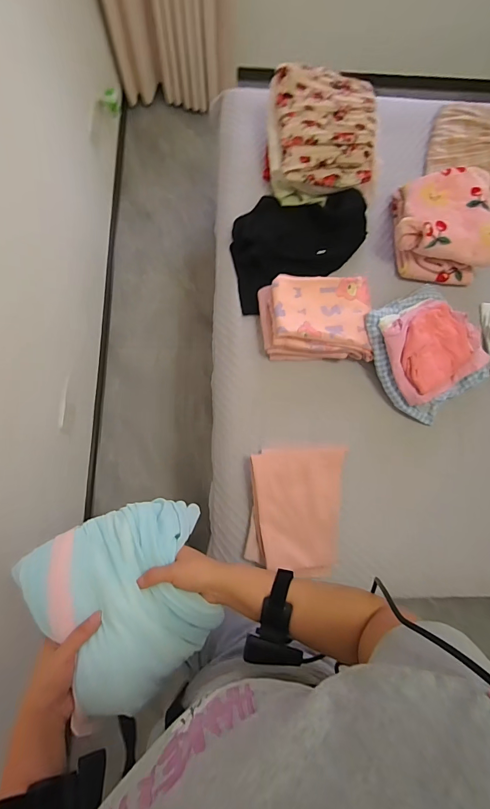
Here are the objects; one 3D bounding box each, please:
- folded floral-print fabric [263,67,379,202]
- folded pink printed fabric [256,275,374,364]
[{"bbox_3d":[0.211,-0.709,0.984,0.291,0.153,0.301,-4,77,-3],"label":"folded floral-print fabric"},{"bbox_3d":[0.178,-0.209,0.893,0.264,0.106,0.184,-1,77,-3],"label":"folded pink printed fabric"}]

